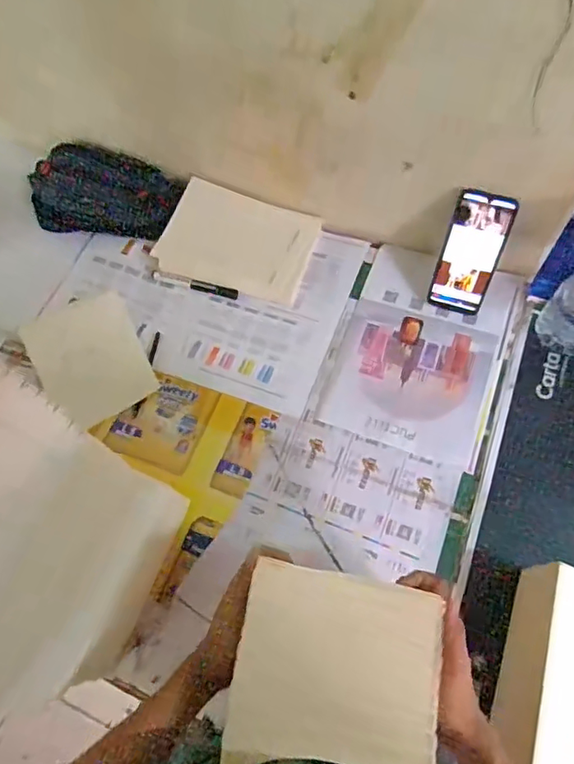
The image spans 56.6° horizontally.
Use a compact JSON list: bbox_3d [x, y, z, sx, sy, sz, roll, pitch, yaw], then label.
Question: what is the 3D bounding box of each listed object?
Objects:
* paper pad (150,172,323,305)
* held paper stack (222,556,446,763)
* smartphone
[{"bbox_3d":[-0.081,-0.232,0.881,0.242,0.019,0.160,18,83,4],"label":"paper pad"},{"bbox_3d":[0.040,0.232,0.429,0.156,0.016,0.142,6,65,7],"label":"held paper stack"},{"bbox_3d":[0.260,-0.179,0.759,0.078,0.172,0.010,18,35,12],"label":"smartphone"}]

